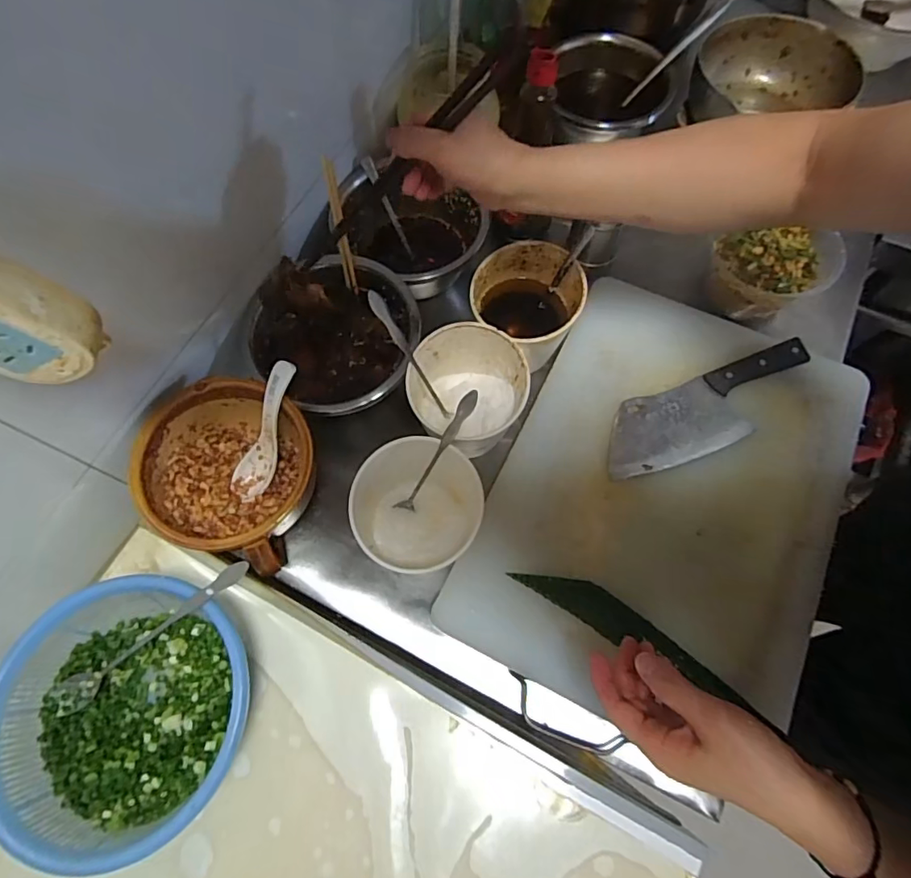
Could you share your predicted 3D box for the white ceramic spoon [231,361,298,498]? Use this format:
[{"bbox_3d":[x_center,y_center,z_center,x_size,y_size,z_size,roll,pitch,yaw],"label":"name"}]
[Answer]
[{"bbox_3d":[-0.176,-0.007,0.485,0.032,0.033,0.138,29,115,12],"label":"white ceramic spoon"}]

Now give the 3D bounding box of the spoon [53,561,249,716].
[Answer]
[{"bbox_3d":[-0.232,0.150,0.399,0.183,0.012,0.026,-37,71,5],"label":"spoon"}]

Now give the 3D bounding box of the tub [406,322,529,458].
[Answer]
[{"bbox_3d":[0.012,-0.052,0.524,0.115,0.077,0.099,28,71,10],"label":"tub"}]

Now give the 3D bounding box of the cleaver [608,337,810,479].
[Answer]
[{"bbox_3d":[0.266,-0.030,0.544,0.241,0.018,0.080,-19,70,-7],"label":"cleaver"}]

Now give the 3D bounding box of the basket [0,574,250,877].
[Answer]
[{"bbox_3d":[-0.239,0.201,0.392,0.177,0.069,0.172,-1,68,1],"label":"basket"}]

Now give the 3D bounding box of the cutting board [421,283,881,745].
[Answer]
[{"bbox_3d":[0.210,0.048,0.520,0.315,0.025,0.429,24,71,10],"label":"cutting board"}]

